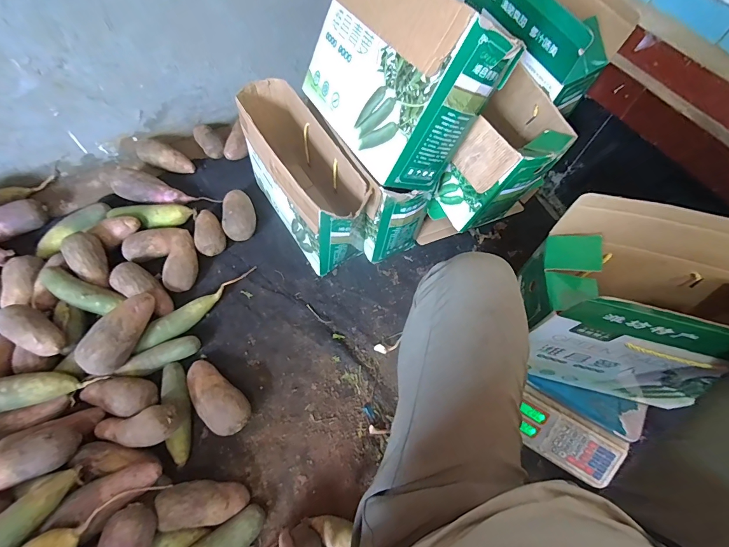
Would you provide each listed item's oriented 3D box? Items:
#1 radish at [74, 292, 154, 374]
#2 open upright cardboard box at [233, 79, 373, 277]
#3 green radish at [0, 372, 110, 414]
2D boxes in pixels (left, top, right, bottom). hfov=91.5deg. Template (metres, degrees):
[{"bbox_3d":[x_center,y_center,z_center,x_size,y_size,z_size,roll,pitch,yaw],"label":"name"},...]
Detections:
[{"bbox_3d":[-0.495,0.122,0.730,0.068,0.082,0.176,26,64,10],"label":"radish"},{"bbox_3d":[-0.145,-0.217,0.853,0.143,0.284,0.419,-29,68,-17],"label":"open upright cardboard box"},{"bbox_3d":[-0.637,0.219,0.675,0.236,0.049,0.061,-8,62,-24],"label":"green radish"}]

